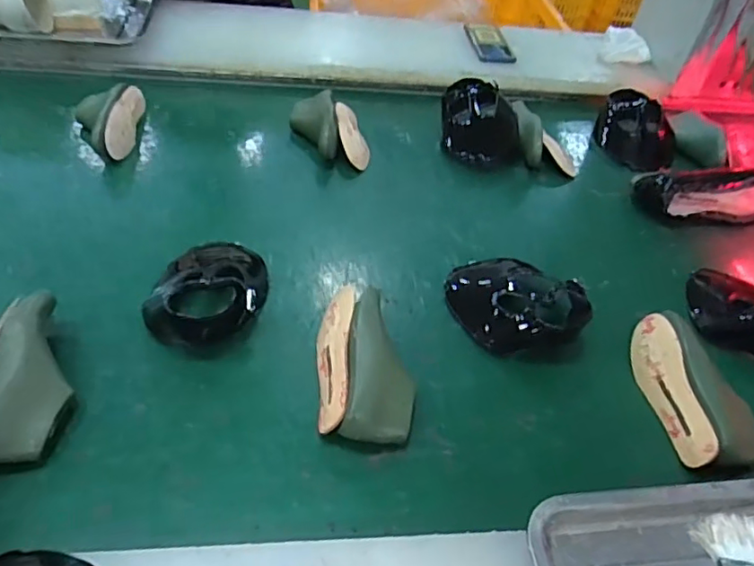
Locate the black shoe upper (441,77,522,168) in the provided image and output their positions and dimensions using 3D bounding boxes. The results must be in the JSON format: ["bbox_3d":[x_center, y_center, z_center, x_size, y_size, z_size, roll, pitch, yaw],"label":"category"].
[{"bbox_3d":[0.176,-0.266,0.982,0.122,0.093,0.149,2,44,-5],"label":"black shoe upper"}]

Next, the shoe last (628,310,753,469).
[{"bbox_3d":[0.350,0.113,0.636,0.088,0.061,0.185,-1,45,-8],"label":"shoe last"}]

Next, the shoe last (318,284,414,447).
[{"bbox_3d":[-0.012,0.084,0.614,0.098,0.059,0.179,0,45,-7],"label":"shoe last"}]

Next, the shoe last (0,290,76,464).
[{"bbox_3d":[-0.341,0.088,0.563,0.090,0.058,0.174,2,44,-5],"label":"shoe last"}]

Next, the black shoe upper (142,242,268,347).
[{"bbox_3d":[-0.198,-0.006,0.684,0.131,0.062,0.168,-4,45,-11],"label":"black shoe upper"}]

